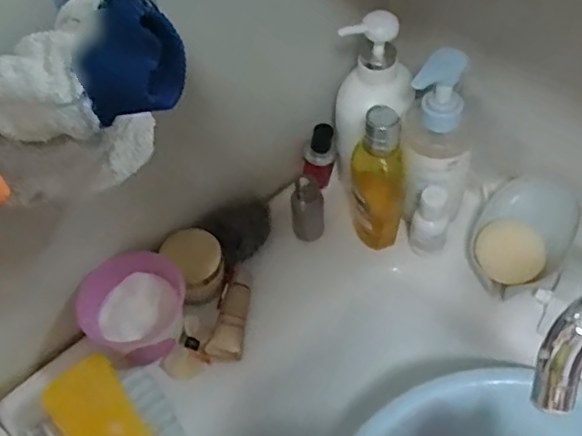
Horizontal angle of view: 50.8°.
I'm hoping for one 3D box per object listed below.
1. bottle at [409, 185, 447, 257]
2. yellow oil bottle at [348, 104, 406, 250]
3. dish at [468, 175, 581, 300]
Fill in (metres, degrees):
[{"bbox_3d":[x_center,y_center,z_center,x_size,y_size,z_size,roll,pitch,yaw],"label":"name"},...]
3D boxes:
[{"bbox_3d":[0.130,0.008,0.578,0.031,0.091,0.025,13,54,14],"label":"bottle"},{"bbox_3d":[0.079,-0.034,0.561,0.051,0.147,0.040,3,52,8],"label":"yellow oil bottle"},{"bbox_3d":[0.216,0.015,0.571,0.083,0.053,0.104,19,56,19],"label":"dish"}]

